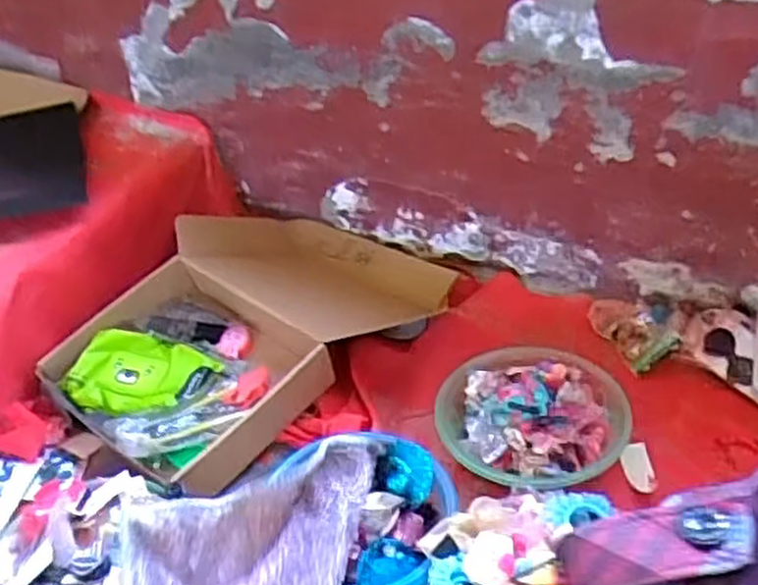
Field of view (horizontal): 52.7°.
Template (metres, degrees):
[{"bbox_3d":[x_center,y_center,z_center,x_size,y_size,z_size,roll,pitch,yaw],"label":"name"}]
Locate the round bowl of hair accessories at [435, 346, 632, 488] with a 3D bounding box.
[{"bbox_3d":[0.202,0.154,0.985,0.238,0.068,0.217,-1,38,1],"label":"round bowl of hair accessories"}]

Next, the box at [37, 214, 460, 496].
[{"bbox_3d":[-0.193,0.034,1.176,0.393,0.136,0.575,26,45,31],"label":"box"}]

